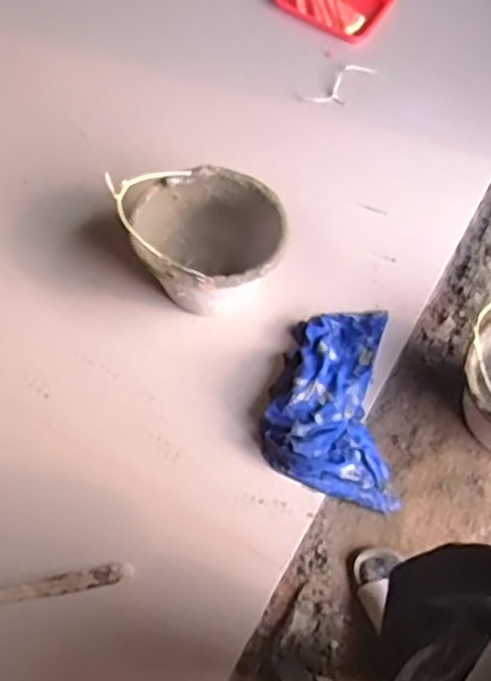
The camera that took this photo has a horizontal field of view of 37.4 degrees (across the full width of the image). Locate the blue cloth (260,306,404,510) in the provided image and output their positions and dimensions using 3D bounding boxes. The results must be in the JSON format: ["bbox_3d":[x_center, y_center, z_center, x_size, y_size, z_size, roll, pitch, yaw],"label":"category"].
[{"bbox_3d":[0.159,0.117,1.369,0.260,0.092,0.389,-2,67,-4],"label":"blue cloth"}]

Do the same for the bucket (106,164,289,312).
[{"bbox_3d":[-0.082,-0.187,1.404,0.300,0.226,0.253,13,67,2],"label":"bucket"}]

